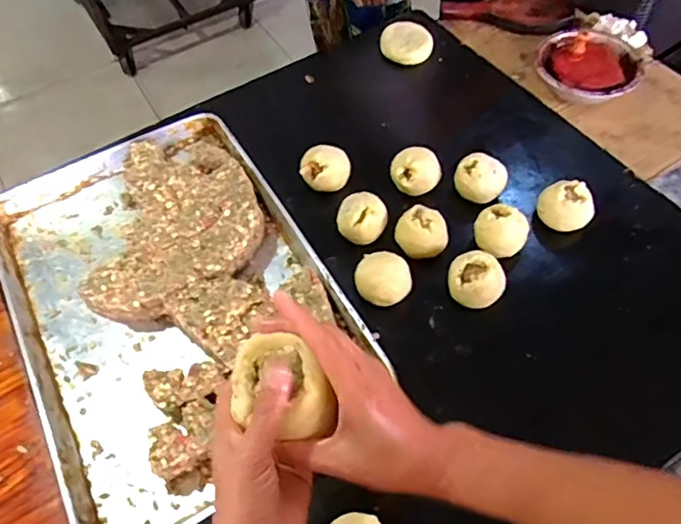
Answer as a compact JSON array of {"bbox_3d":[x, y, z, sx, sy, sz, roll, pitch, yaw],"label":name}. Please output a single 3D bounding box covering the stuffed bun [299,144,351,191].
[{"bbox_3d":[-0.024,-0.154,0.857,0.072,0.038,0.072,-1,57,2],"label":"stuffed bun"}]

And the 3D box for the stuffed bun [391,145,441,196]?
[{"bbox_3d":[0.119,-0.145,0.842,0.069,0.059,0.064,-23,59,-12],"label":"stuffed bun"}]

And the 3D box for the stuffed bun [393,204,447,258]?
[{"bbox_3d":[0.121,-0.044,0.785,0.074,0.043,0.069,-1,57,2],"label":"stuffed bun"}]

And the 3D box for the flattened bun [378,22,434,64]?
[{"bbox_3d":[0.131,-0.436,1.055,0.106,0.035,0.095,4,59,6],"label":"flattened bun"}]

